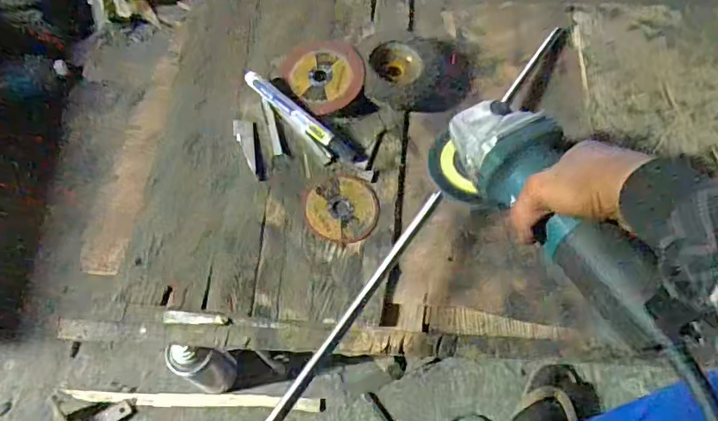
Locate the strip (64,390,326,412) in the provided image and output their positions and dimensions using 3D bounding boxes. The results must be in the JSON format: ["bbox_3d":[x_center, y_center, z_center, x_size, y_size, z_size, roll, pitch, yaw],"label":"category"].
[{"bbox_3d":[-0.254,0.297,0.858,0.400,0.021,0.025,1,64,2],"label":"strip"}]

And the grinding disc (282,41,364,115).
[{"bbox_3d":[-0.039,-0.149,0.587,0.082,0.011,0.098,-26,66,-12],"label":"grinding disc"}]

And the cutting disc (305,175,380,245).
[{"bbox_3d":[-0.016,-0.002,0.536,0.070,0.005,0.068,3,69,-7],"label":"cutting disc"}]

